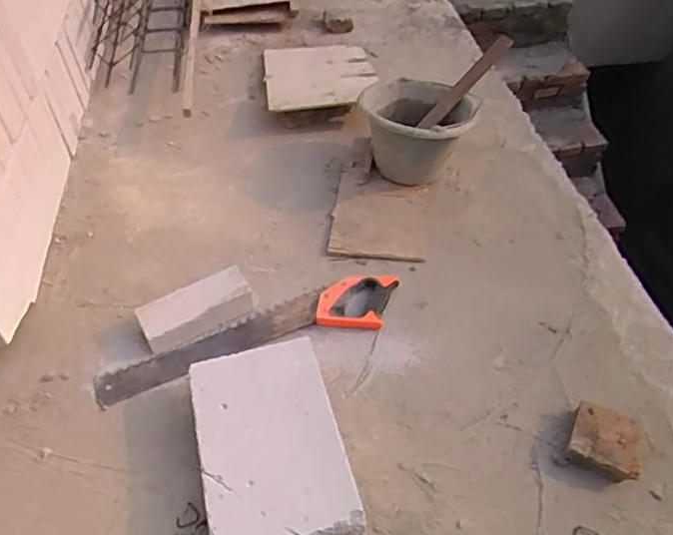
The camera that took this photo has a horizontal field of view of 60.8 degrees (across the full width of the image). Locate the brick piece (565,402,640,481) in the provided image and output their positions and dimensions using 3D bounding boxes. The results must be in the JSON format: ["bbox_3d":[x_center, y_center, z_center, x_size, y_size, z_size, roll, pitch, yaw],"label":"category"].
[{"bbox_3d":[0.405,0.260,0.864,0.097,0.043,0.101,21,52,19],"label":"brick piece"}]

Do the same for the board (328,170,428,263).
[{"bbox_3d":[0.097,-0.118,1.258,0.203,0.016,0.270,6,48,7],"label":"board"}]

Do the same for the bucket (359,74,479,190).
[{"bbox_3d":[0.188,-0.317,1.334,0.266,0.165,0.244,-1,48,1],"label":"bucket"}]

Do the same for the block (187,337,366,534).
[{"bbox_3d":[-0.100,0.268,0.853,0.196,0.084,0.320,-13,47,-10],"label":"block"}]

